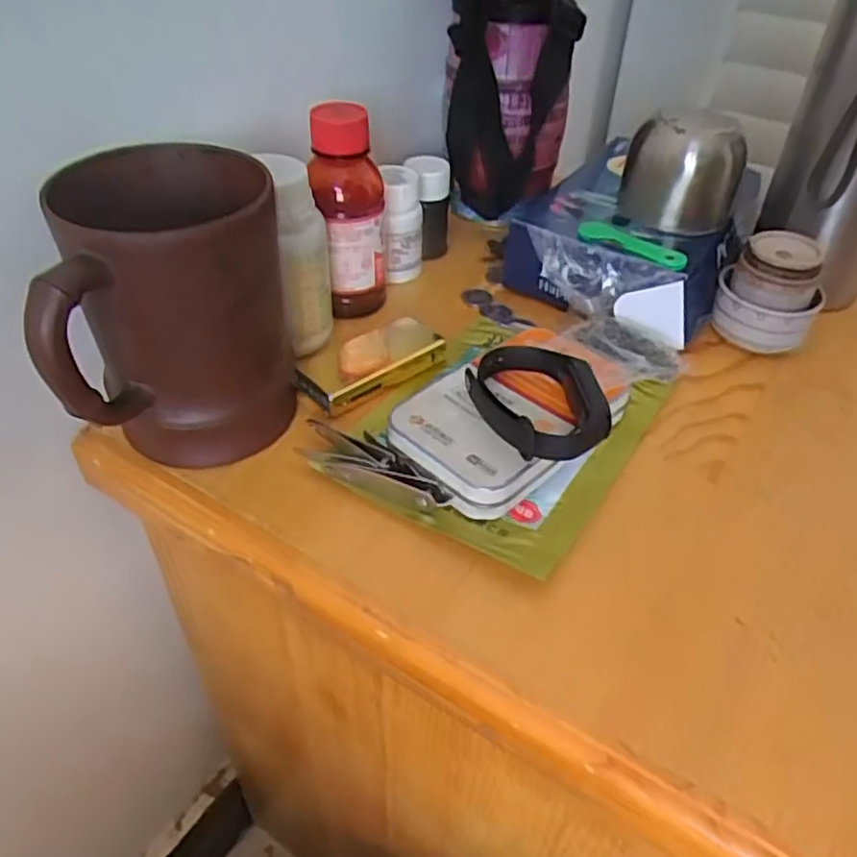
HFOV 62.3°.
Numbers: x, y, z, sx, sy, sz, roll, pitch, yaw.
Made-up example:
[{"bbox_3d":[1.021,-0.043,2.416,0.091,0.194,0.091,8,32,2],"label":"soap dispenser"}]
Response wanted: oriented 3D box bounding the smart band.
[{"bbox_3d":[0.046,-0.013,0.305,0.049,0.020,0.067,-9,44,-14],"label":"smart band"}]

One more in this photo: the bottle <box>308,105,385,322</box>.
[{"bbox_3d":[-0.042,-0.113,0.376,0.036,0.101,0.035,-1,43,-5],"label":"bottle"}]

